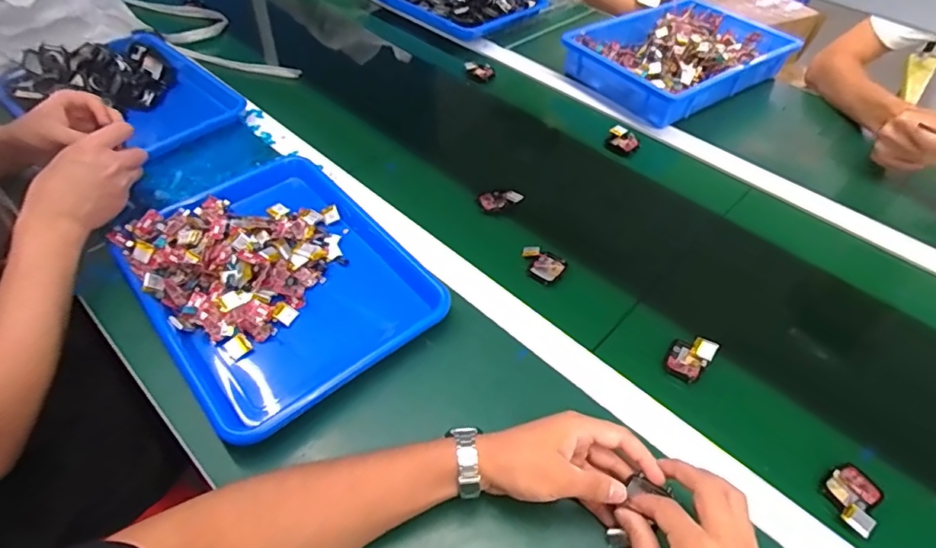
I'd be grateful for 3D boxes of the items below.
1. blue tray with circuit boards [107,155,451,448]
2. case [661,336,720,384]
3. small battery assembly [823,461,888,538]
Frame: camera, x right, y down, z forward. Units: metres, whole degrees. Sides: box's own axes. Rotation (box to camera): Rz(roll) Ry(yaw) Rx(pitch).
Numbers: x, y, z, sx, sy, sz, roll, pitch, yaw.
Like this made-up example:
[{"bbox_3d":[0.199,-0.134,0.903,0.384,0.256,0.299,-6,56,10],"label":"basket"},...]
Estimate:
[{"bbox_3d":[-0.206,0.000,0.584,0.261,0.044,0.326,-33,58,-27],"label":"blue tray with circuit boards"},{"bbox_3d":[0.228,0.087,0.546,0.040,0.028,0.048,33,55,24],"label":"case"},{"bbox_3d":[0.333,0.192,0.456,0.057,0.014,0.039,-36,59,-29],"label":"small battery assembly"}]

